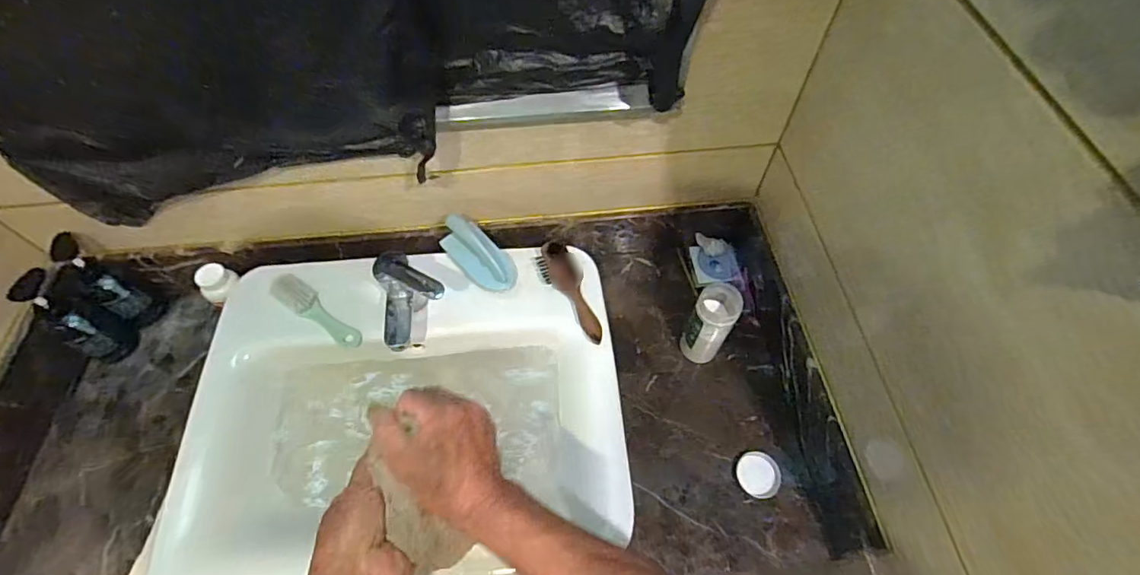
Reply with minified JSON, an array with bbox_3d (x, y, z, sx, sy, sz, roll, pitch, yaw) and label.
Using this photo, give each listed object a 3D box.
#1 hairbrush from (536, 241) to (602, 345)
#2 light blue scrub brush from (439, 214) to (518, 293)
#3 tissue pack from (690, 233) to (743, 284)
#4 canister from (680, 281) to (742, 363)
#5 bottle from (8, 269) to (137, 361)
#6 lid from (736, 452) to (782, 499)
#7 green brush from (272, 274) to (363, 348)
[{"bbox_3d":[0.001,0.008,0.745,0.058,0.027,0.166,-18,61,-10],"label":"hairbrush"},{"bbox_3d":[-0.131,-0.048,0.747,0.131,0.053,0.057,45,68,5],"label":"light blue scrub brush"},{"bbox_3d":[0.247,-0.048,0.892,0.073,0.027,0.087,-6,59,-3],"label":"tissue pack"},{"bbox_3d":[0.206,0.053,0.765,0.062,0.138,0.068,0,59,0],"label":"canister"},{"bbox_3d":[-0.711,0.047,0.752,0.060,0.158,0.074,20,61,12],"label":"bottle"},{"bbox_3d":[0.262,0.260,0.721,0.058,0.021,0.058,0,59,0],"label":"lid"},{"bbox_3d":[-0.364,0.031,0.742,0.175,0.035,0.041,33,65,18],"label":"green brush"}]

